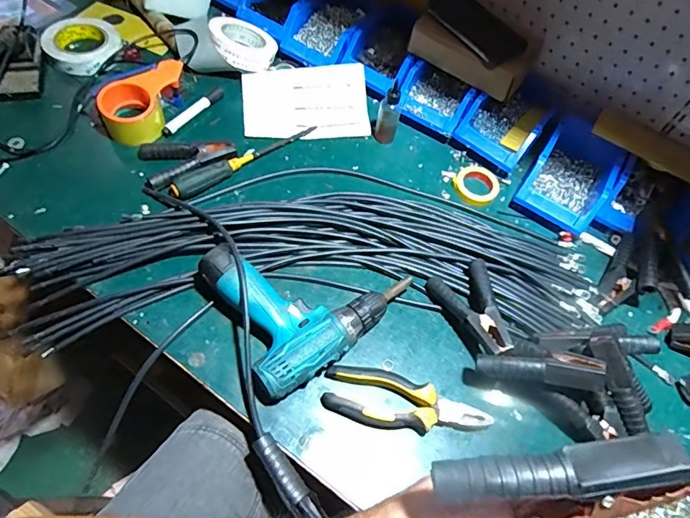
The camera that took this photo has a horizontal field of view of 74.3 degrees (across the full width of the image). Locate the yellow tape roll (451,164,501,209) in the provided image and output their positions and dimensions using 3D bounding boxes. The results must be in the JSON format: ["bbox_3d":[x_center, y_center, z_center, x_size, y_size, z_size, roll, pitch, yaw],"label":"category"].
[{"bbox_3d":[0.213,-0.120,0.738,0.072,0.010,0.077,4,59,-6],"label":"yellow tape roll"}]

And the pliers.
[{"bbox_3d":[0.072,0.172,0.543,0.192,0.027,0.066,14,59,0],"label":"pliers"}]

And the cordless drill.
[{"bbox_3d":[-0.047,0.035,0.580,0.236,0.084,0.190,-32,69,-24],"label":"cordless drill"}]

